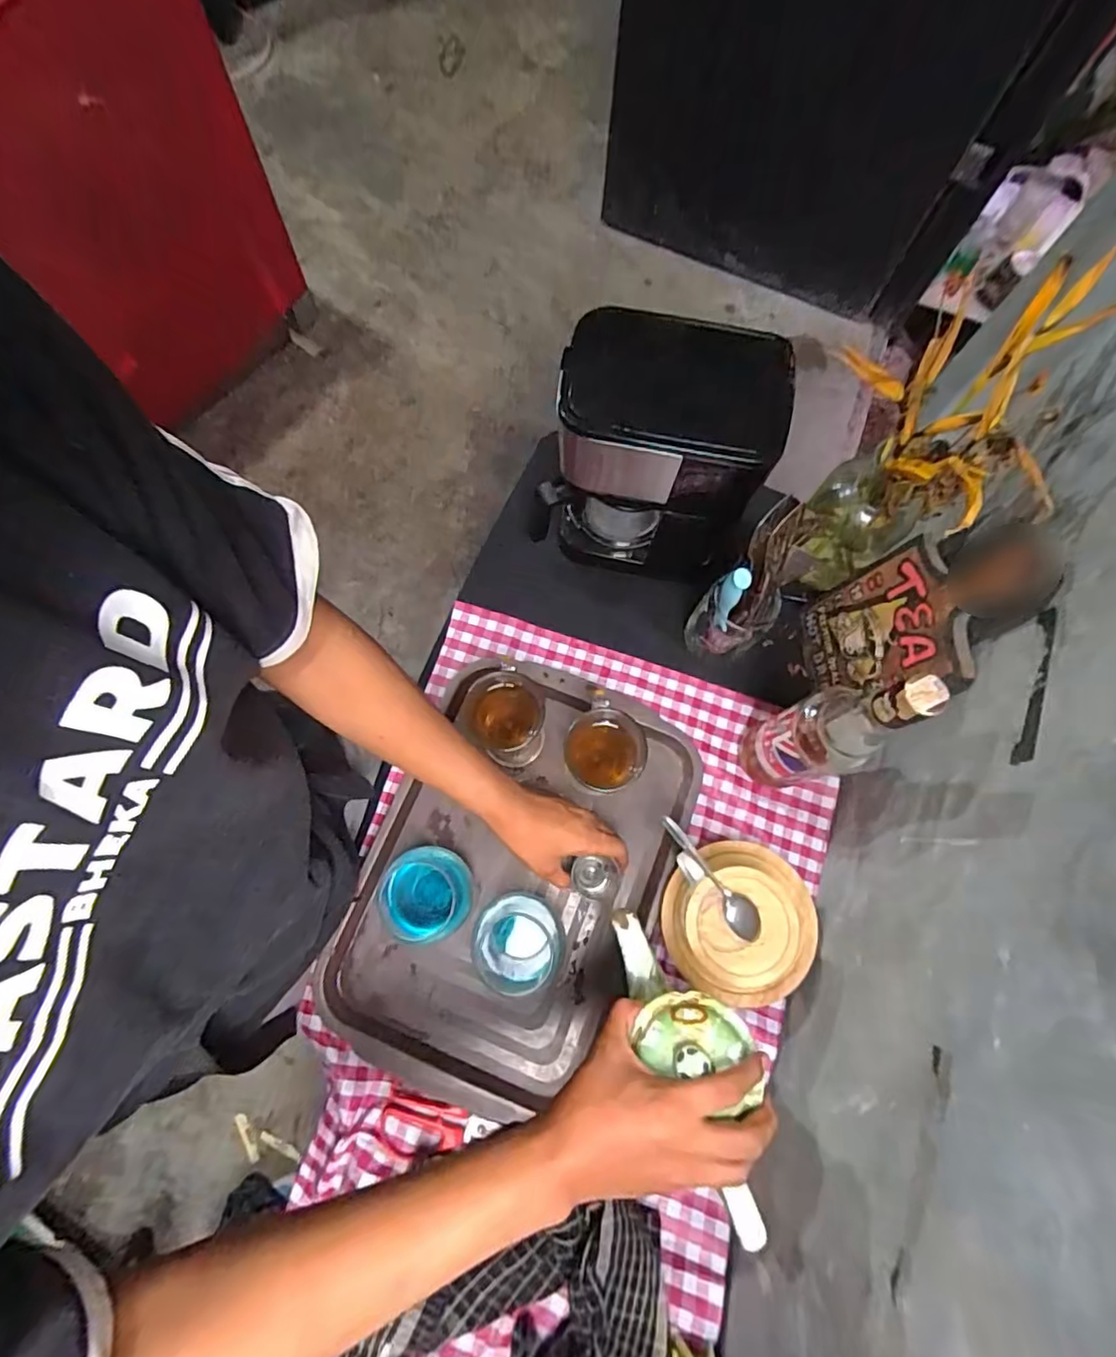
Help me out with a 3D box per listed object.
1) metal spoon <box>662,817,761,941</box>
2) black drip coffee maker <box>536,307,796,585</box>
[{"bbox_3d":[0.141,0.184,0.548,0.027,0.024,0.128,-37,79,-10],"label":"metal spoon"},{"bbox_3d":[0.109,-0.223,0.630,0.201,0.274,0.138,13,75,2],"label":"black drip coffee maker"}]

